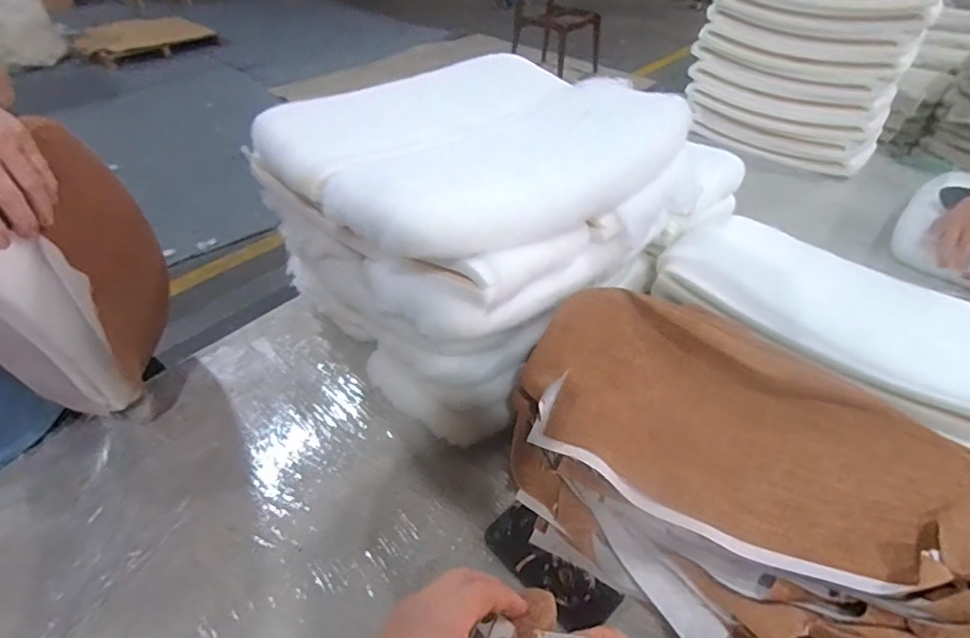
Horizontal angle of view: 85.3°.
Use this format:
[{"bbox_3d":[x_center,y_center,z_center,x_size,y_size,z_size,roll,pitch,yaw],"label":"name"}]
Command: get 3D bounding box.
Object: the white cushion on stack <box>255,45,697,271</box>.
[{"bbox_3d":[-0.023,-0.246,0.721,0.463,0.072,0.423,-30,49,-27],"label":"white cushion on stack"}]

